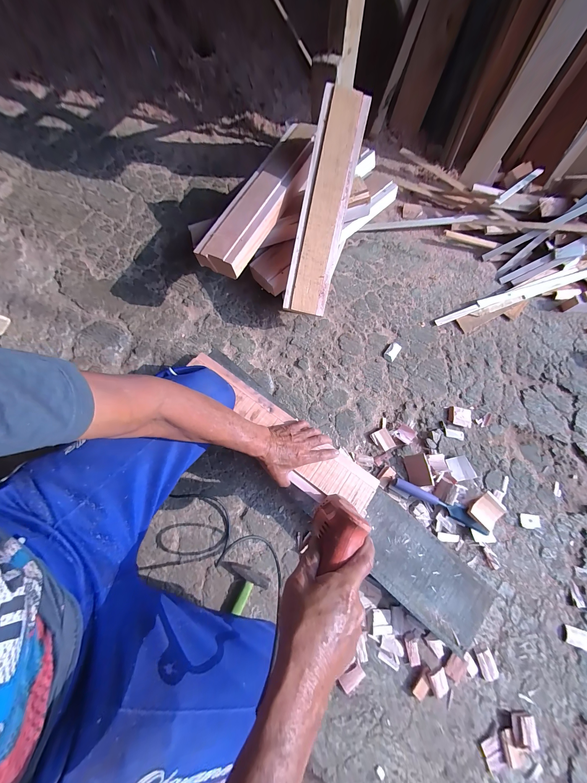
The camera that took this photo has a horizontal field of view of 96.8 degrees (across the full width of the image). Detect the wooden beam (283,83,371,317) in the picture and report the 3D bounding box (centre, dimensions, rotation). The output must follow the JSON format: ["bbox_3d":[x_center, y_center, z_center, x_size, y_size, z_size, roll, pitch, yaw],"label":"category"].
[{"bbox_3d":[0.076,-0.450,0.652,0.112,0.057,0.503,13,102,2],"label":"wooden beam"}]

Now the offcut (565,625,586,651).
[{"bbox_3d":[0.621,0.537,0.567,0.048,0.006,0.034,17,72,4],"label":"offcut"}]

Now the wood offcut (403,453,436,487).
[{"bbox_3d":[0.309,0.197,0.648,0.057,0.006,0.075,-24,63,35],"label":"wood offcut"}]

